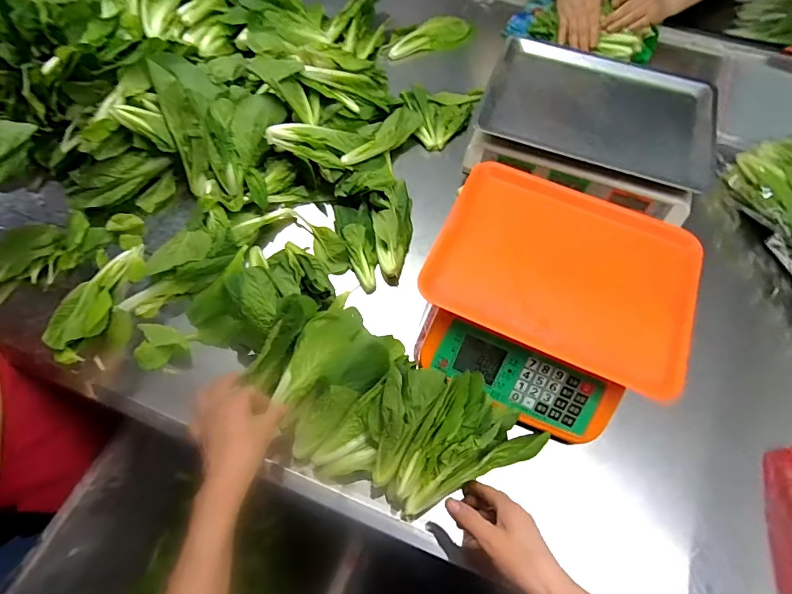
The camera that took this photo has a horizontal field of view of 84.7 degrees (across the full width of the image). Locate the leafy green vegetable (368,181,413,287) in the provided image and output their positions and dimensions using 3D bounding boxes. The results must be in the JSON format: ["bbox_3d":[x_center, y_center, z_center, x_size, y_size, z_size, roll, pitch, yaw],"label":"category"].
[{"bbox_3d":[-0.006,-0.108,0.663,0.064,0.059,0.175,0,63,-1],"label":"leafy green vegetable"}]

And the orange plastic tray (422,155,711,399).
[{"bbox_3d":[0.203,-0.041,0.523,0.297,0.030,0.233,22,64,10],"label":"orange plastic tray"}]

